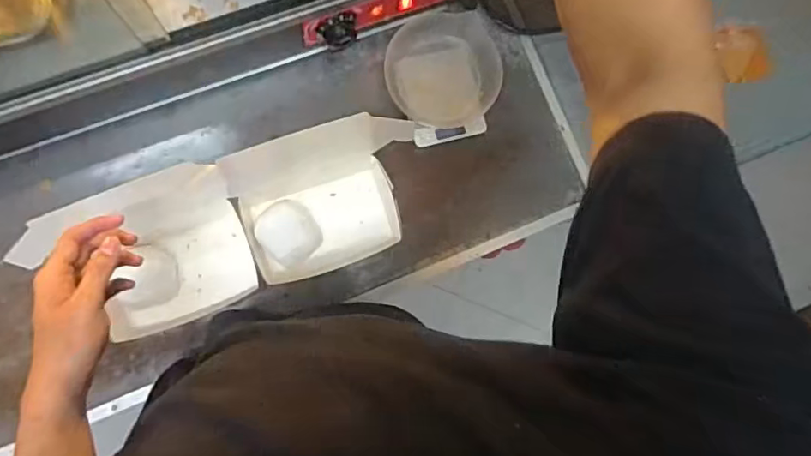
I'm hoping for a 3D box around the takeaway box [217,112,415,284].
[{"bbox_3d":[-0.098,-0.043,0.709,0.227,0.084,0.179,-21,88,-8],"label":"takeaway box"}]

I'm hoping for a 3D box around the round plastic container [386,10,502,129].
[{"bbox_3d":[0.055,-0.228,0.759,0.153,0.049,0.165,1,85,-7],"label":"round plastic container"}]

